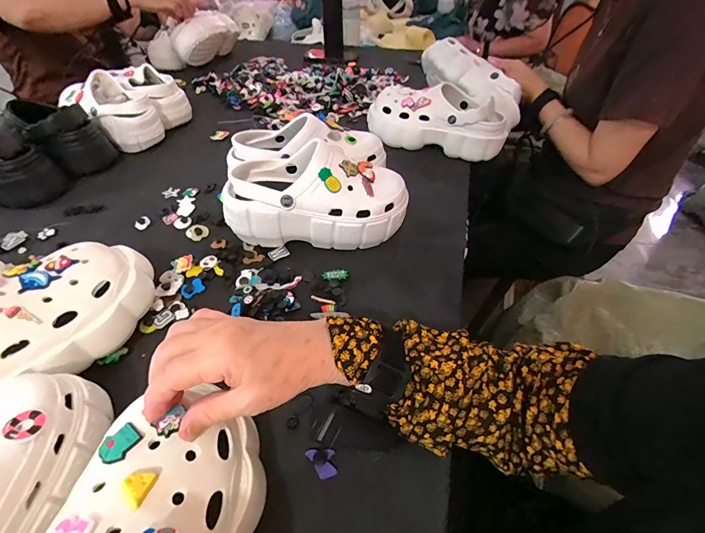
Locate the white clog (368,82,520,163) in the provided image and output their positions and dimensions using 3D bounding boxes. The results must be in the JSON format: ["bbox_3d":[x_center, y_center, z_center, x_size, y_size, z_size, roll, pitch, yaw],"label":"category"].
[{"bbox_3d":[0.177,-0.291,0.682,0.299,0.107,0.126,10,48,10],"label":"white clog"}]

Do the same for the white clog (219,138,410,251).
[{"bbox_3d":[-0.045,-0.097,0.489,0.245,0.105,0.112,-1,47,0],"label":"white clog"}]

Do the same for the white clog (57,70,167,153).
[{"bbox_3d":[-0.489,-0.316,0.705,0.205,0.098,0.102,24,52,22],"label":"white clog"}]

